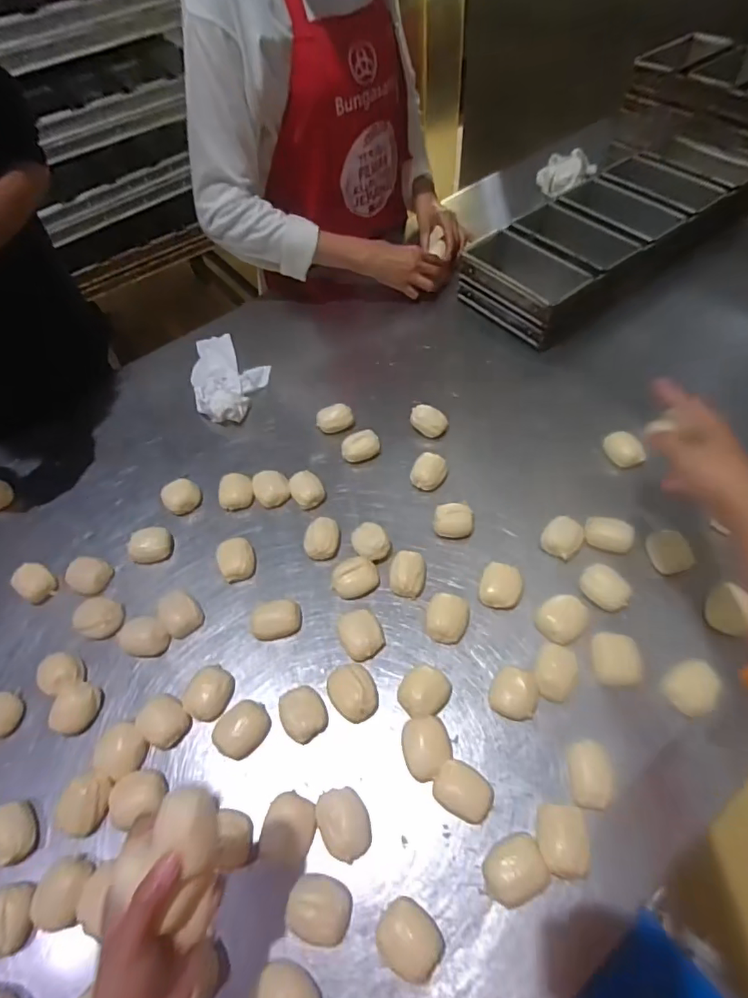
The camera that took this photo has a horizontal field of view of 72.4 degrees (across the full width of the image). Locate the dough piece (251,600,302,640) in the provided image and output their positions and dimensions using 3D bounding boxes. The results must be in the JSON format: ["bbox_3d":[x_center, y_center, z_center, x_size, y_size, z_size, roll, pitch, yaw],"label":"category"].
[{"bbox_3d":[-0.121,0.152,0.637,0.058,0.031,0.040,-12,57,-2],"label":"dough piece"}]

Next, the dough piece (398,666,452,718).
[{"bbox_3d":[0.057,0.217,0.573,0.058,0.032,0.049,-5,57,3],"label":"dough piece"}]

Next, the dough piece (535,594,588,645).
[{"bbox_3d":[0.223,0.140,0.605,0.059,0.037,0.060,33,66,23],"label":"dough piece"}]

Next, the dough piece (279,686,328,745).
[{"bbox_3d":[-0.078,0.240,0.571,0.047,0.030,0.050,-3,57,4],"label":"dough piece"}]

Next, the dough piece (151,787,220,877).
[{"bbox_3d":[-0.125,0.223,0.344,0.034,0.026,0.051,-5,56,2],"label":"dough piece"}]

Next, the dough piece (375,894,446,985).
[{"bbox_3d":[0.033,0.396,0.459,0.059,0.028,0.051,23,63,19],"label":"dough piece"}]

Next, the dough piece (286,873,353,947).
[{"bbox_3d":[-0.051,0.381,0.475,0.057,0.029,0.049,12,60,13],"label":"dough piece"}]

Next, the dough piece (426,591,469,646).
[{"bbox_3d":[0.089,0.145,0.618,0.049,0.032,0.056,7,59,10],"label":"dough piece"}]

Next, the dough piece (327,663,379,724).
[{"bbox_3d":[-0.023,0.218,0.580,0.051,0.032,0.063,-28,59,-12],"label":"dough piece"}]

